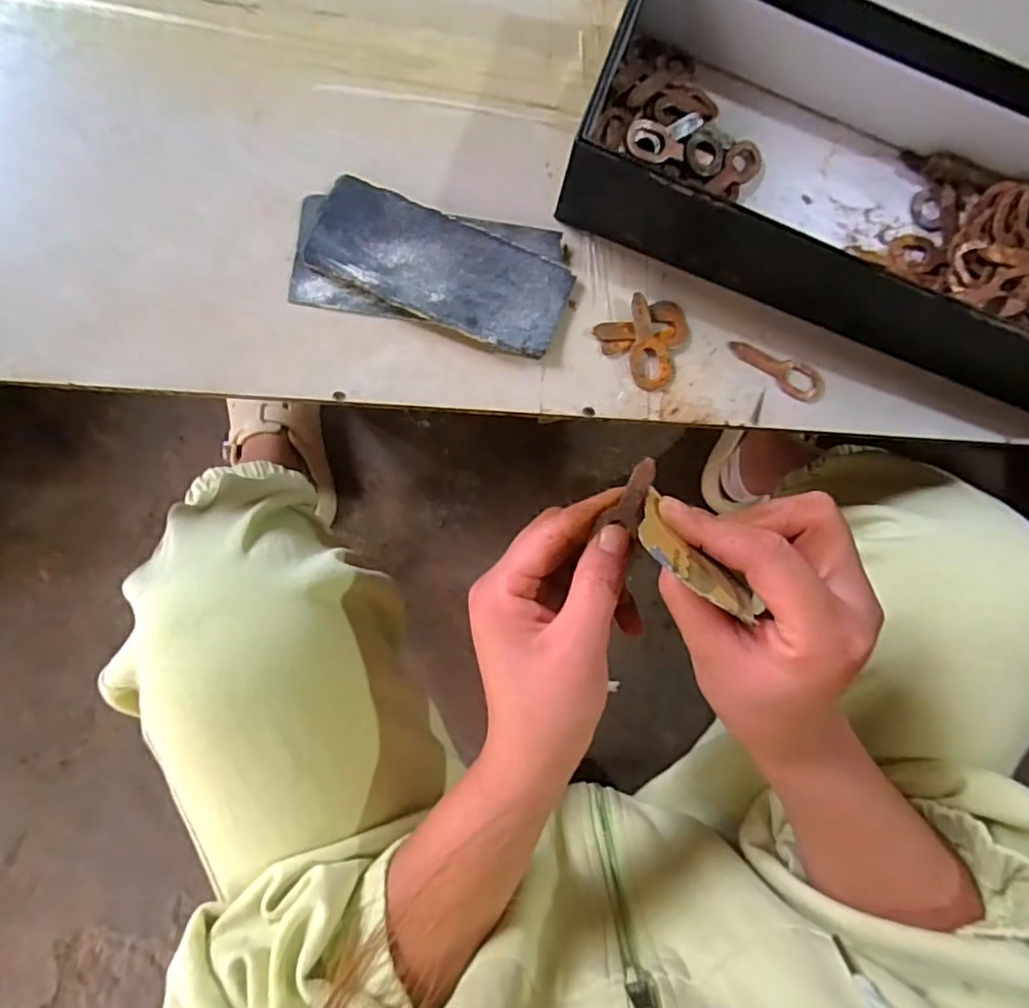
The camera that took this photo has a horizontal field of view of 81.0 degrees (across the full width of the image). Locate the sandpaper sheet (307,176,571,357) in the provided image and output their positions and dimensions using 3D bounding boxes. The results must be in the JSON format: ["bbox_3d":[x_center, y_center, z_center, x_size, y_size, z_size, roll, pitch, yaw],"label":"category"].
[{"bbox_3d":[-0.038,-0.124,0.319,0.133,0.009,0.054,22,84,-3],"label":"sandpaper sheet"}]

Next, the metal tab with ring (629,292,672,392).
[{"bbox_3d":[0.074,-0.088,0.328,0.023,0.009,0.050,-4,86,-5],"label":"metal tab with ring"}]

